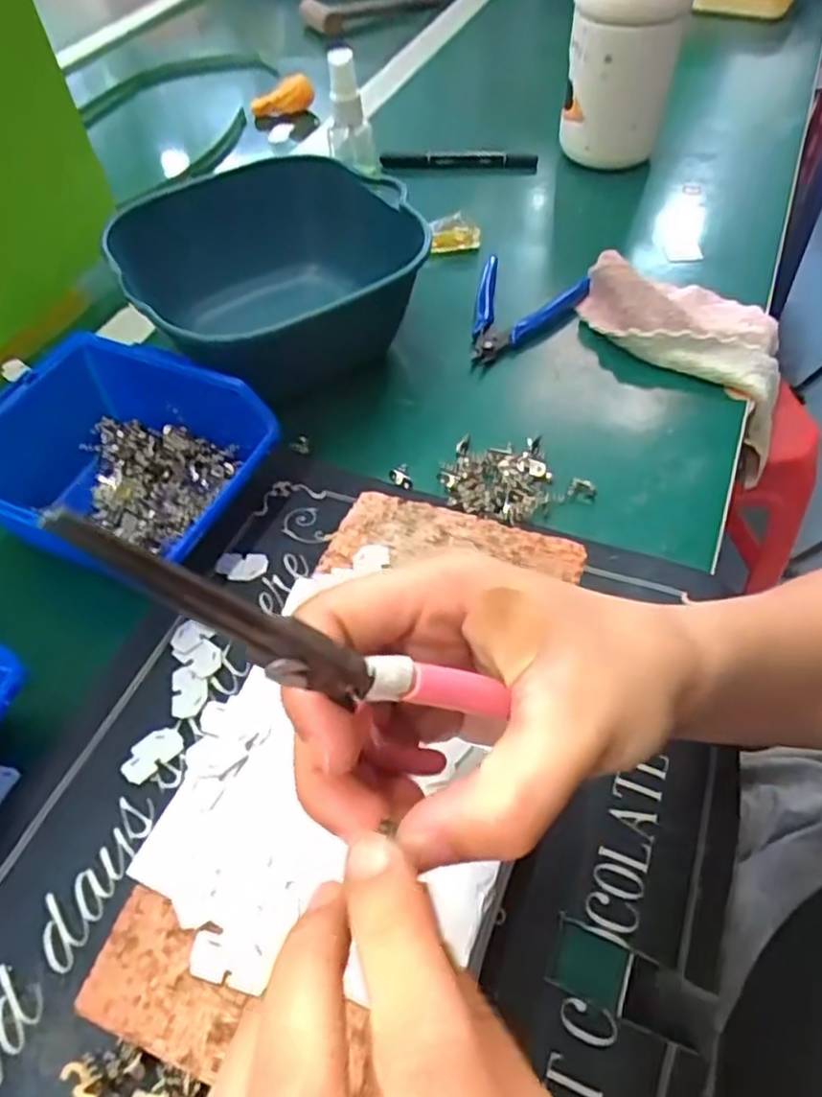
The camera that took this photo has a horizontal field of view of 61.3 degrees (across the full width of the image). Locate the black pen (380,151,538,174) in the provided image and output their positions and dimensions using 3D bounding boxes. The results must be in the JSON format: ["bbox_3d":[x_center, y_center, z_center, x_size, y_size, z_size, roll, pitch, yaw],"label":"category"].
[{"bbox_3d":[0.042,-0.341,0.612,0.136,0.016,0.015,4,53,8],"label":"black pen"}]

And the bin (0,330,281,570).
[{"bbox_3d":[-0.154,-0.043,0.369,0.139,0.066,0.119,17,56,17],"label":"bin"}]

